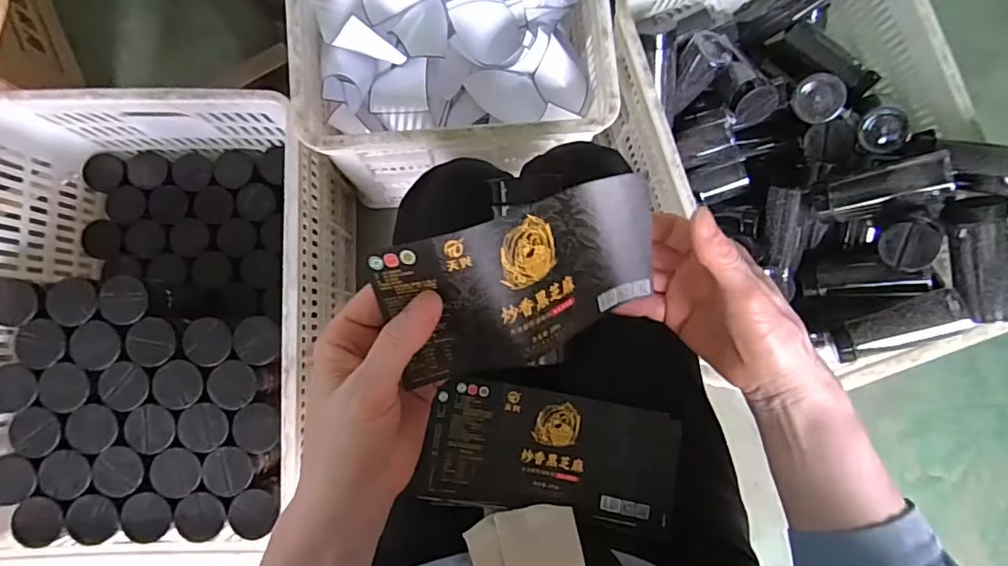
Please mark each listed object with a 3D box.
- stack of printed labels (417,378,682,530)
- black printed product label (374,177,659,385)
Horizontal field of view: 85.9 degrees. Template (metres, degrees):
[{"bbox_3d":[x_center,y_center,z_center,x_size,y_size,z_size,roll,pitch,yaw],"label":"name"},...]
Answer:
[{"bbox_3d":[0.039,0.138,0.440,0.200,0.020,0.097,7,84,-3],"label":"stack of printed labels"},{"bbox_3d":[0.014,-0.001,0.311,0.158,0.026,0.085,-21,113,-13],"label":"black printed product label"}]

